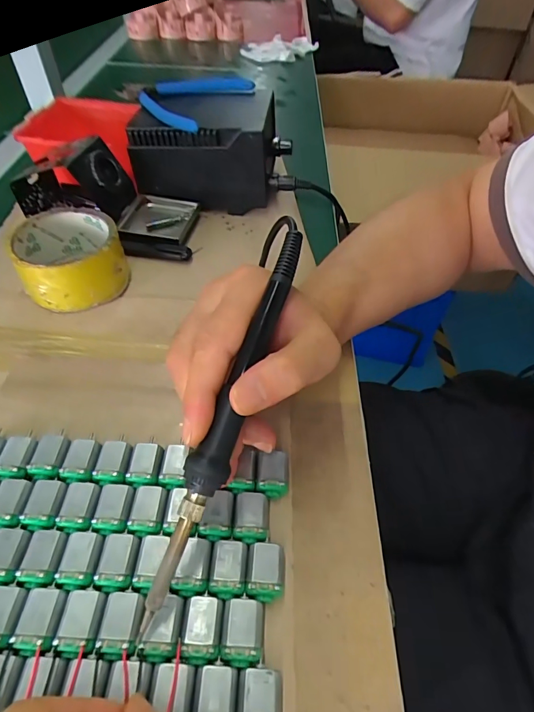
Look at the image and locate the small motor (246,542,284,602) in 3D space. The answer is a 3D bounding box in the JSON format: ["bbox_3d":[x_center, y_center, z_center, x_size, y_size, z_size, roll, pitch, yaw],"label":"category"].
[{"bbox_3d":[-0.001,0.115,0.216,0.019,0.015,0.027,3,51,1],"label":"small motor"}]

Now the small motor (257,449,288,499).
[{"bbox_3d":[0.003,0.074,0.249,0.018,0.016,0.026,1,51,-1],"label":"small motor"}]

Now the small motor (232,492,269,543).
[{"bbox_3d":[-0.009,0.094,0.233,0.019,0.016,0.027,0,51,-2],"label":"small motor"}]

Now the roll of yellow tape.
[{"bbox_3d":[-0.168,-0.086,0.349,0.081,0.044,0.084,1,51,-1],"label":"roll of yellow tape"}]

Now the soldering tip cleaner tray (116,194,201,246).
[{"bbox_3d":[-0.114,-0.141,0.422,0.072,0.014,0.069,7,51,4],"label":"soldering tip cleaner tray"}]

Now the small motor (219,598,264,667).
[{"bbox_3d":[-0.012,0.134,0.198,0.019,0.012,0.026,4,51,1],"label":"small motor"}]

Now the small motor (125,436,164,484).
[{"bbox_3d":[-0.074,0.066,0.249,0.018,0.011,0.027,2,51,0],"label":"small motor"}]

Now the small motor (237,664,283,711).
[{"bbox_3d":[-0.003,0.155,0.181,0.019,0.013,0.027,4,51,1],"label":"small motor"}]

